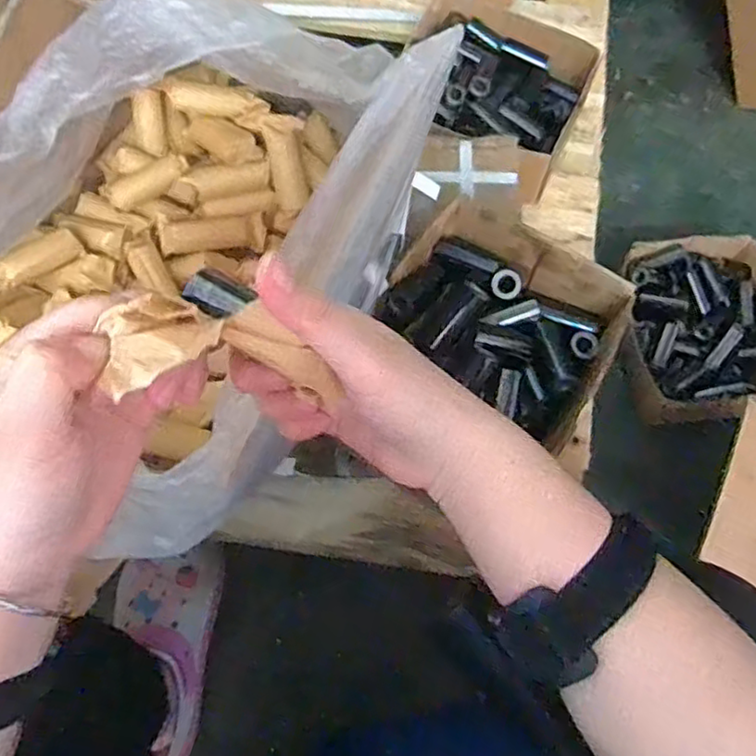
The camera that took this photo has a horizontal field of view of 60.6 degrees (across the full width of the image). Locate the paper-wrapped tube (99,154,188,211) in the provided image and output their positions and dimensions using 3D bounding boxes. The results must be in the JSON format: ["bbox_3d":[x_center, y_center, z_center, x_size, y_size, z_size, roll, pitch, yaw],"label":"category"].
[{"bbox_3d":[-0.175,-0.149,0.488,0.066,0.013,0.019,-26,74,5],"label":"paper-wrapped tube"}]

